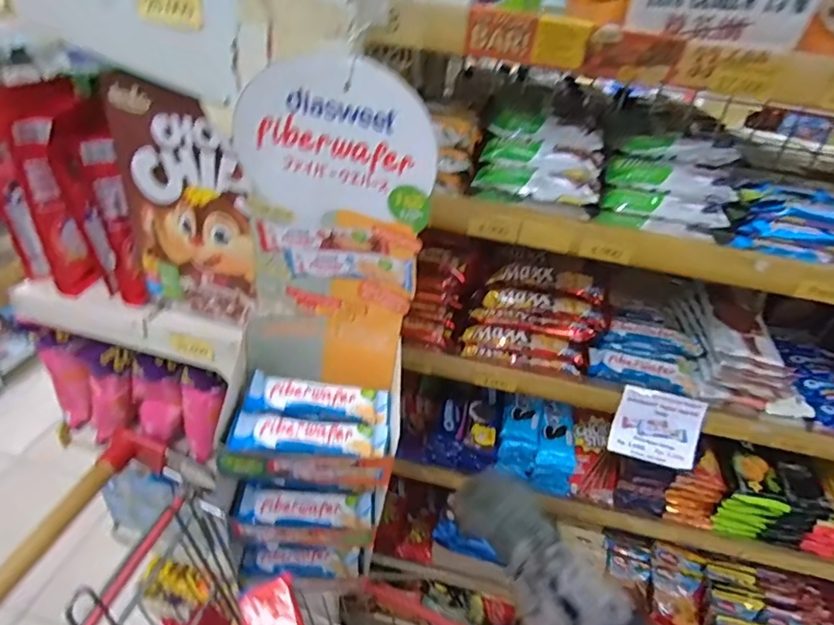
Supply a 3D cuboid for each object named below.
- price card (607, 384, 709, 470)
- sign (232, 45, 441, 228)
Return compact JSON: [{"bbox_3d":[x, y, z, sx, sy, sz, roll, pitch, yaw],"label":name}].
[{"bbox_3d":[0.288,0.137,0.610,0.097,0.085,0.005,14,4,7],"label":"price card"},{"bbox_3d":[-0.066,-0.130,0.397,0.163,0.126,0.011,3,32,13],"label":"sign"}]

